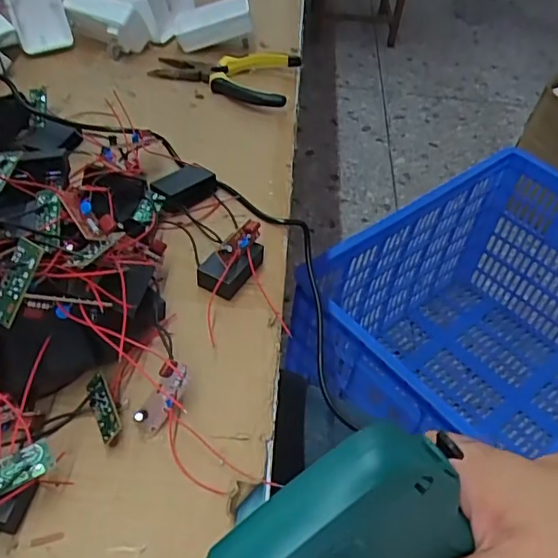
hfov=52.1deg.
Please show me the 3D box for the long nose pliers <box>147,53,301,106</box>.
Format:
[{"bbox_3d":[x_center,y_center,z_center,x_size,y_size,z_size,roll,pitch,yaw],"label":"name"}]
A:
[{"bbox_3d":[-0.060,-0.224,0.615,0.151,0.023,0.099,12,47,4],"label":"long nose pliers"}]

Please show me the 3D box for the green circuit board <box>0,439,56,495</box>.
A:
[{"bbox_3d":[-0.138,0.099,0.289,0.046,0.004,0.016,-24,75,-9],"label":"green circuit board"}]

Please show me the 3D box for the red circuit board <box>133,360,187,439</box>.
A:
[{"bbox_3d":[-0.069,0.071,0.339,0.018,0.015,0.045,25,86,16],"label":"red circuit board"}]

